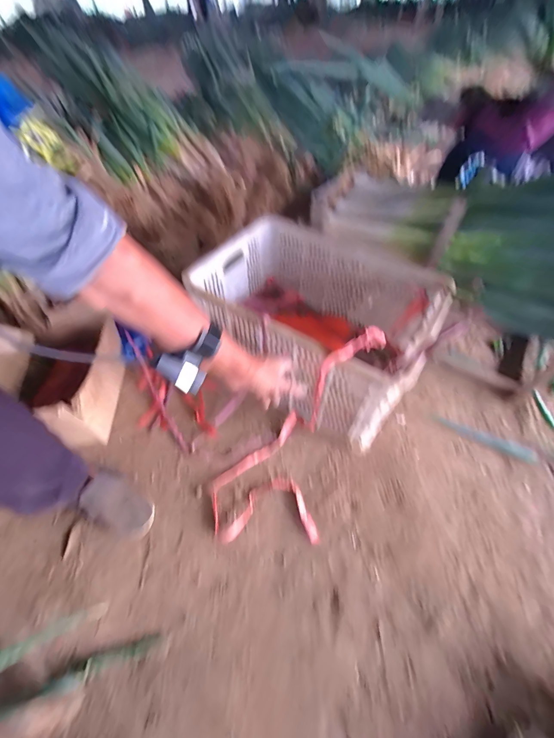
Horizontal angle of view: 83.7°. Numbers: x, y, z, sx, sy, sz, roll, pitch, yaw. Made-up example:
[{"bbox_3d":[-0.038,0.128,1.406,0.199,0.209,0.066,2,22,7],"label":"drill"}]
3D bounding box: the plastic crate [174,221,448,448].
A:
[{"bbox_3d":[0.093,-0.118,0.824,0.571,0.307,0.416,37,59,24],"label":"plastic crate"}]

